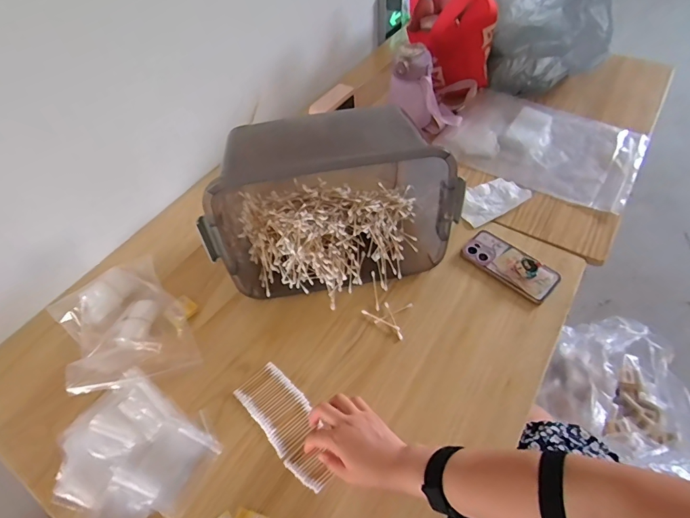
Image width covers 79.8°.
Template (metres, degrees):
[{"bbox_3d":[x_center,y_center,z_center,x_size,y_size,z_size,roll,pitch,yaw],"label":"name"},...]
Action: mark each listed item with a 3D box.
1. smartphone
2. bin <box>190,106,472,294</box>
[{"bbox_3d":[0.296,0.007,0.741,0.079,0.018,0.162,-40,60,-22],"label":"smartphone"},{"bbox_3d":[-0.028,-0.103,0.702,0.408,0.240,0.242,-13,54,-8],"label":"bin"}]

